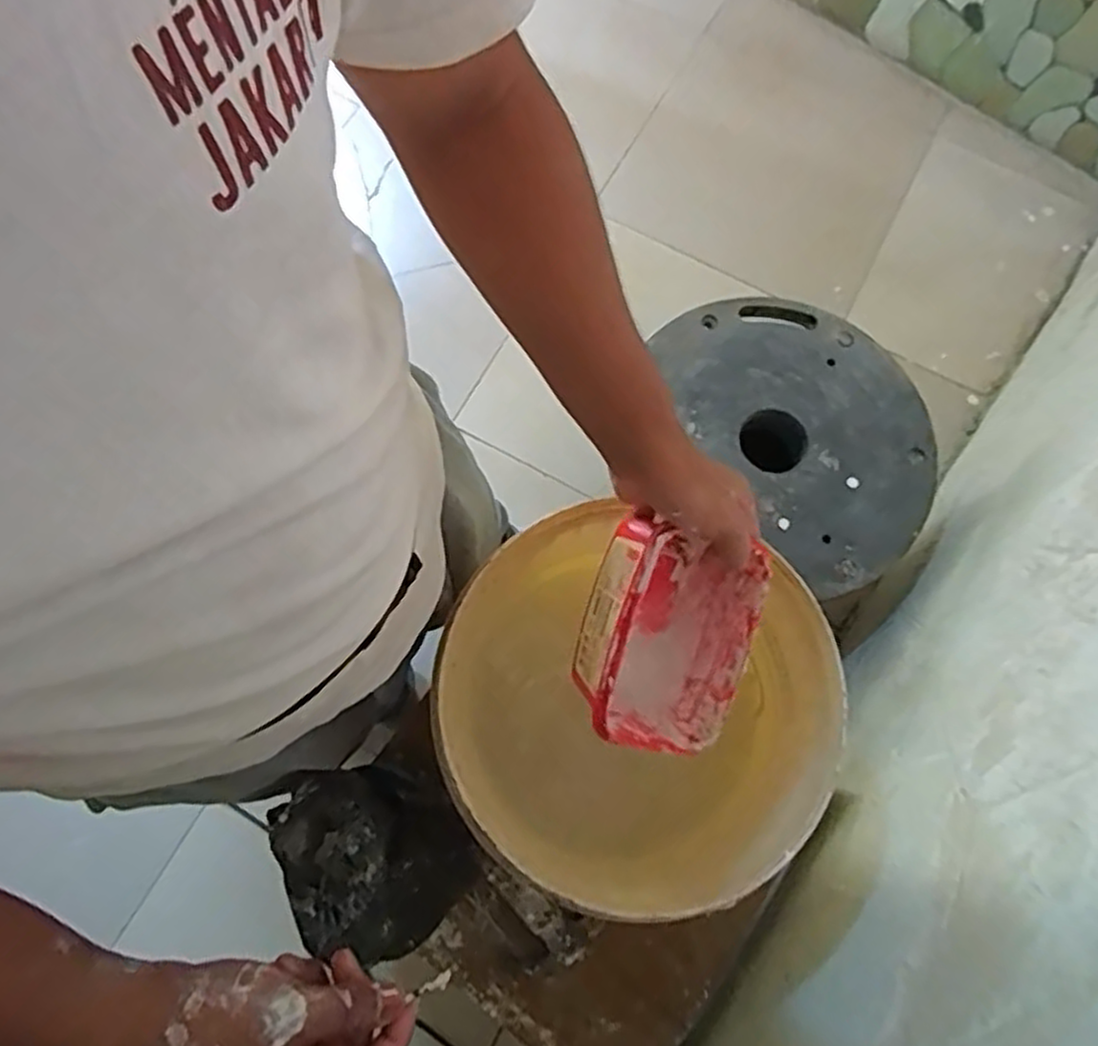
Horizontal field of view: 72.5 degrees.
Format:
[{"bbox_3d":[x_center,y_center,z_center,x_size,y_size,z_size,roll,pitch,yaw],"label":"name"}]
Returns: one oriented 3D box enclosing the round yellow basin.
[{"bbox_3d":[0.066,0.160,0.640,0.303,0.204,0.267,24,73,5],"label":"round yellow basin"}]

